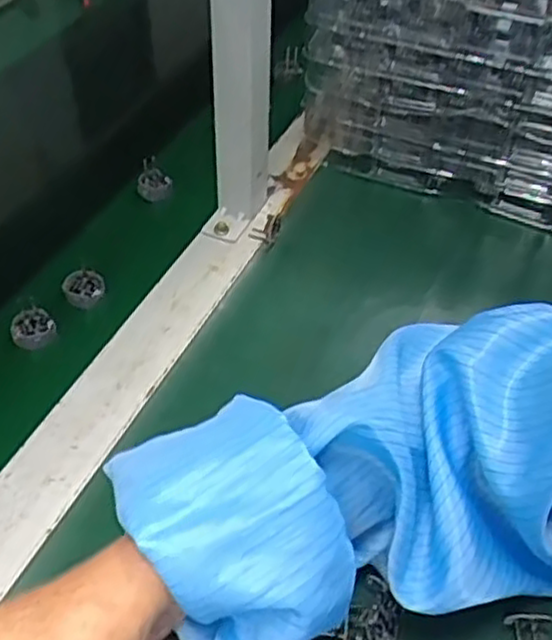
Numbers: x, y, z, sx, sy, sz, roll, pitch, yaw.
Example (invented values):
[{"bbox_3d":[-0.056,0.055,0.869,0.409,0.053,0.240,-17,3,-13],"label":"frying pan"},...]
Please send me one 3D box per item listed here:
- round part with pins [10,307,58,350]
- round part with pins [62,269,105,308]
[{"bbox_3d":[-0.169,0.006,0.520,0.029,0.019,0.022,-20,51,-20],"label":"round part with pins"},{"bbox_3d":[-0.143,-0.023,0.552,0.027,0.018,0.028,46,69,-14],"label":"round part with pins"}]

